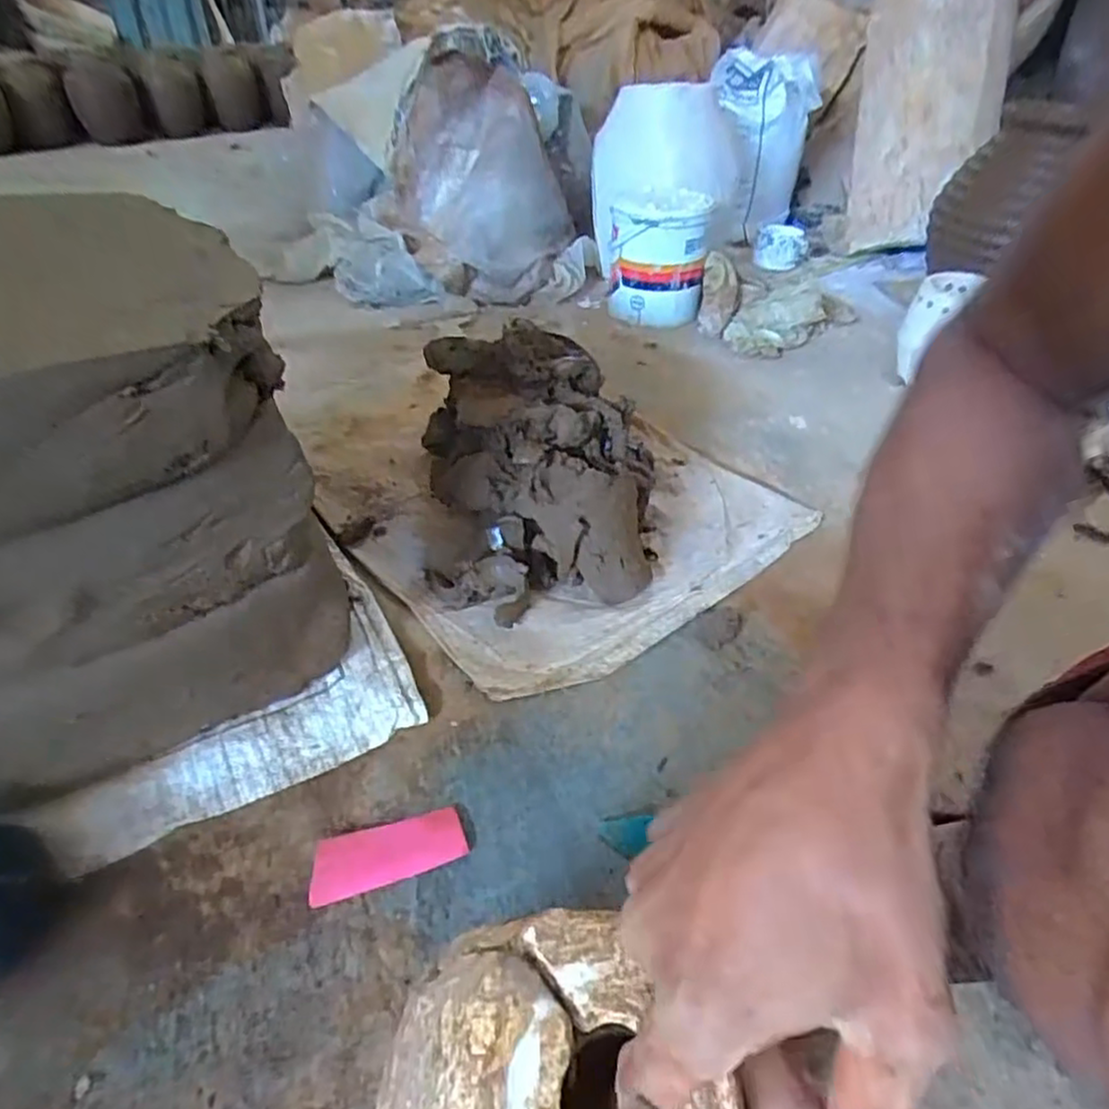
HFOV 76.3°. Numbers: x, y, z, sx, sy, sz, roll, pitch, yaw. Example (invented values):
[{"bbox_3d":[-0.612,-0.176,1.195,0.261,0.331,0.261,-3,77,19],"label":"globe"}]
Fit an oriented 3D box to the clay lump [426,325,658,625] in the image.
[{"bbox_3d":[-0.019,-0.102,0.763,0.220,0.188,0.270,0,40,-1],"label":"clay lump"}]

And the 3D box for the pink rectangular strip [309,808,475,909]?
[{"bbox_3d":[-0.123,0.218,0.520,0.110,0.009,0.044,-13,42,-16],"label":"pink rectangular strip"}]

